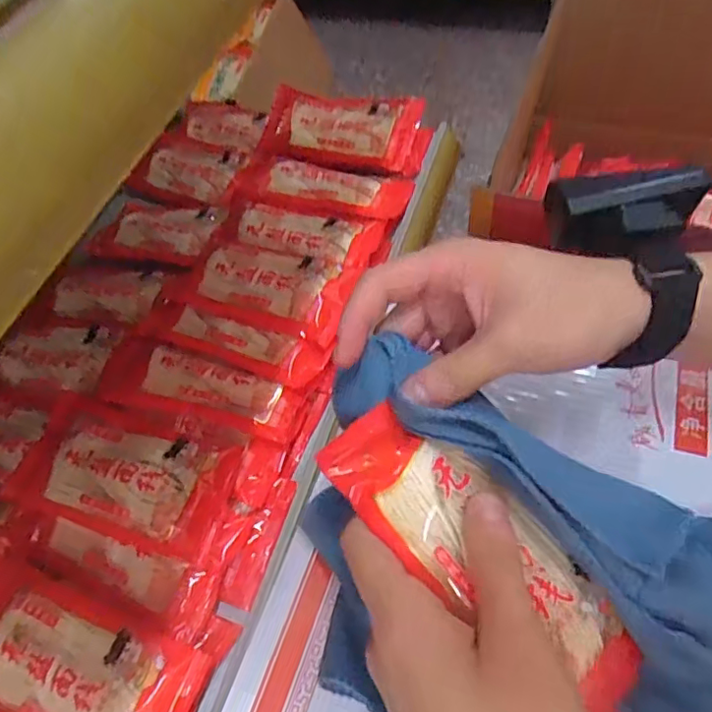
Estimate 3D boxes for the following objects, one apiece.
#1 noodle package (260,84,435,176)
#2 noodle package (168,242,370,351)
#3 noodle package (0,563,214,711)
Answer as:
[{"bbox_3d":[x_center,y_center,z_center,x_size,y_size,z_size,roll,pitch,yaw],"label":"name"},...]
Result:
[{"bbox_3d":[-0.011,-0.234,0.575,0.165,0.033,0.087,8,59,12],"label":"noodle package"},{"bbox_3d":[-0.079,-0.061,0.457,0.155,0.018,0.082,14,60,15],"label":"noodle package"},{"bbox_3d":[-0.163,0.183,0.322,0.148,0.029,0.077,16,61,17],"label":"noodle package"}]

